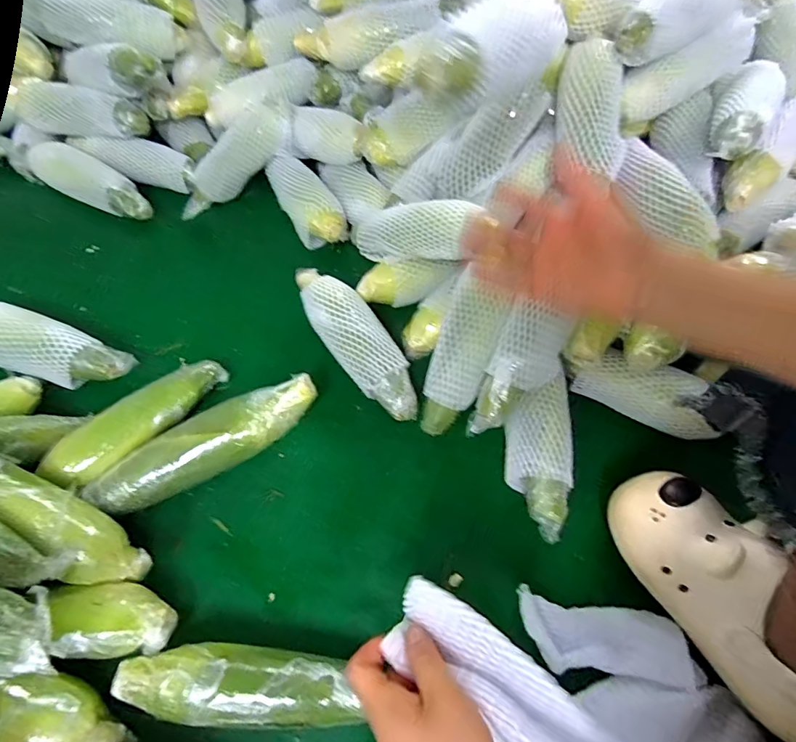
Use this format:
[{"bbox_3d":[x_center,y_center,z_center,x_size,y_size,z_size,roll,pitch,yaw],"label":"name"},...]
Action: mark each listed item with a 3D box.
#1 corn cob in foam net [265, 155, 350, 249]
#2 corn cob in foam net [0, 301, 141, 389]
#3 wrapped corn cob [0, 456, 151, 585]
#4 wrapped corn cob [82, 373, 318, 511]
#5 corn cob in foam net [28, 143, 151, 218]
[{"bbox_3d":[-0.146,-0.271,0.743,0.077,0.062,0.189,-23,63,-16],"label":"corn cob in foam net"},{"bbox_3d":[-0.468,-0.039,0.577,0.268,0.054,0.074,14,59,6],"label":"corn cob in foam net"},{"bbox_3d":[-0.339,0.130,0.428,0.231,0.049,0.055,37,62,-9],"label":"wrapped corn cob"},{"bbox_3d":[-0.208,0.078,0.513,0.250,0.053,0.061,-25,63,-17],"label":"wrapped corn cob"},{"bbox_3d":[-0.504,-0.313,0.757,0.236,0.050,0.069,27,62,13],"label":"corn cob in foam net"}]

